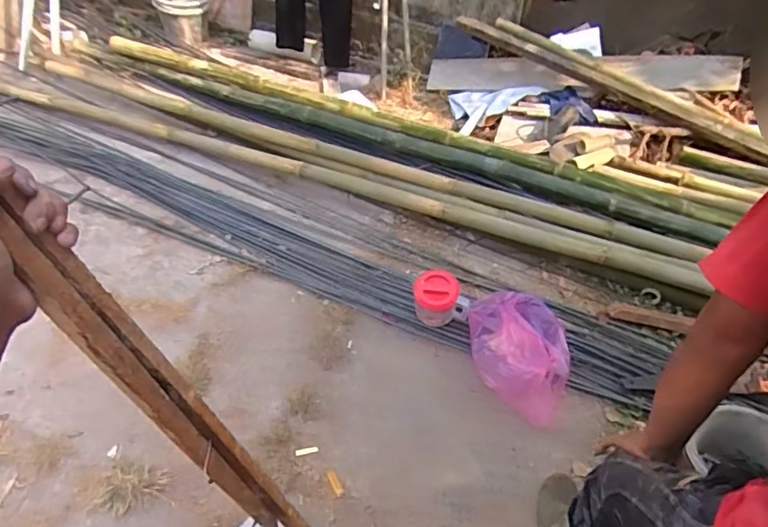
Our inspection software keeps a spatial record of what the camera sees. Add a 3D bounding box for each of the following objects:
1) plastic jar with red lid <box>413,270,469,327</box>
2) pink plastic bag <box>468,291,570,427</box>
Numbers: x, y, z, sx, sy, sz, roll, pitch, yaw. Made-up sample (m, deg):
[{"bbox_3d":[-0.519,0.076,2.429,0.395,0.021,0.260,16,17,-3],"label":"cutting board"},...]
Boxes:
[{"bbox_3d":[0.177,0.113,1.579,0.170,0.159,0.140,1,48,1],"label":"plastic jar with red lid"},{"bbox_3d":[0.382,0.262,1.499,0.262,0.123,0.363,4,48,4],"label":"pink plastic bag"}]

